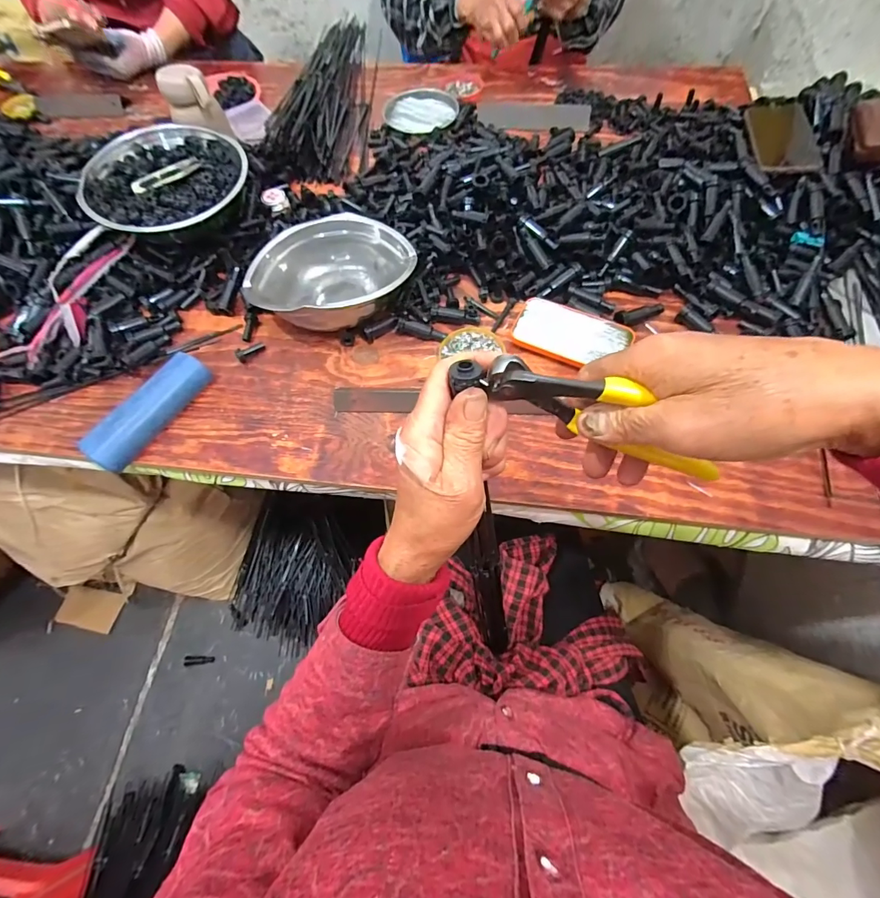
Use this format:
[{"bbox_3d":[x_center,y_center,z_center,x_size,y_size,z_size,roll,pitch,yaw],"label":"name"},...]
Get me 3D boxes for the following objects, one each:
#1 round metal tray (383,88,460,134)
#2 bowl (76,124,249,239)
[{"bbox_3d":[-0.034,-0.614,0.784,0.134,0.023,0.129,-1,65,2],"label":"round metal tray"},{"bbox_3d":[-0.394,-0.389,0.618,0.221,0.063,0.192,-32,68,-12],"label":"bowl"}]

